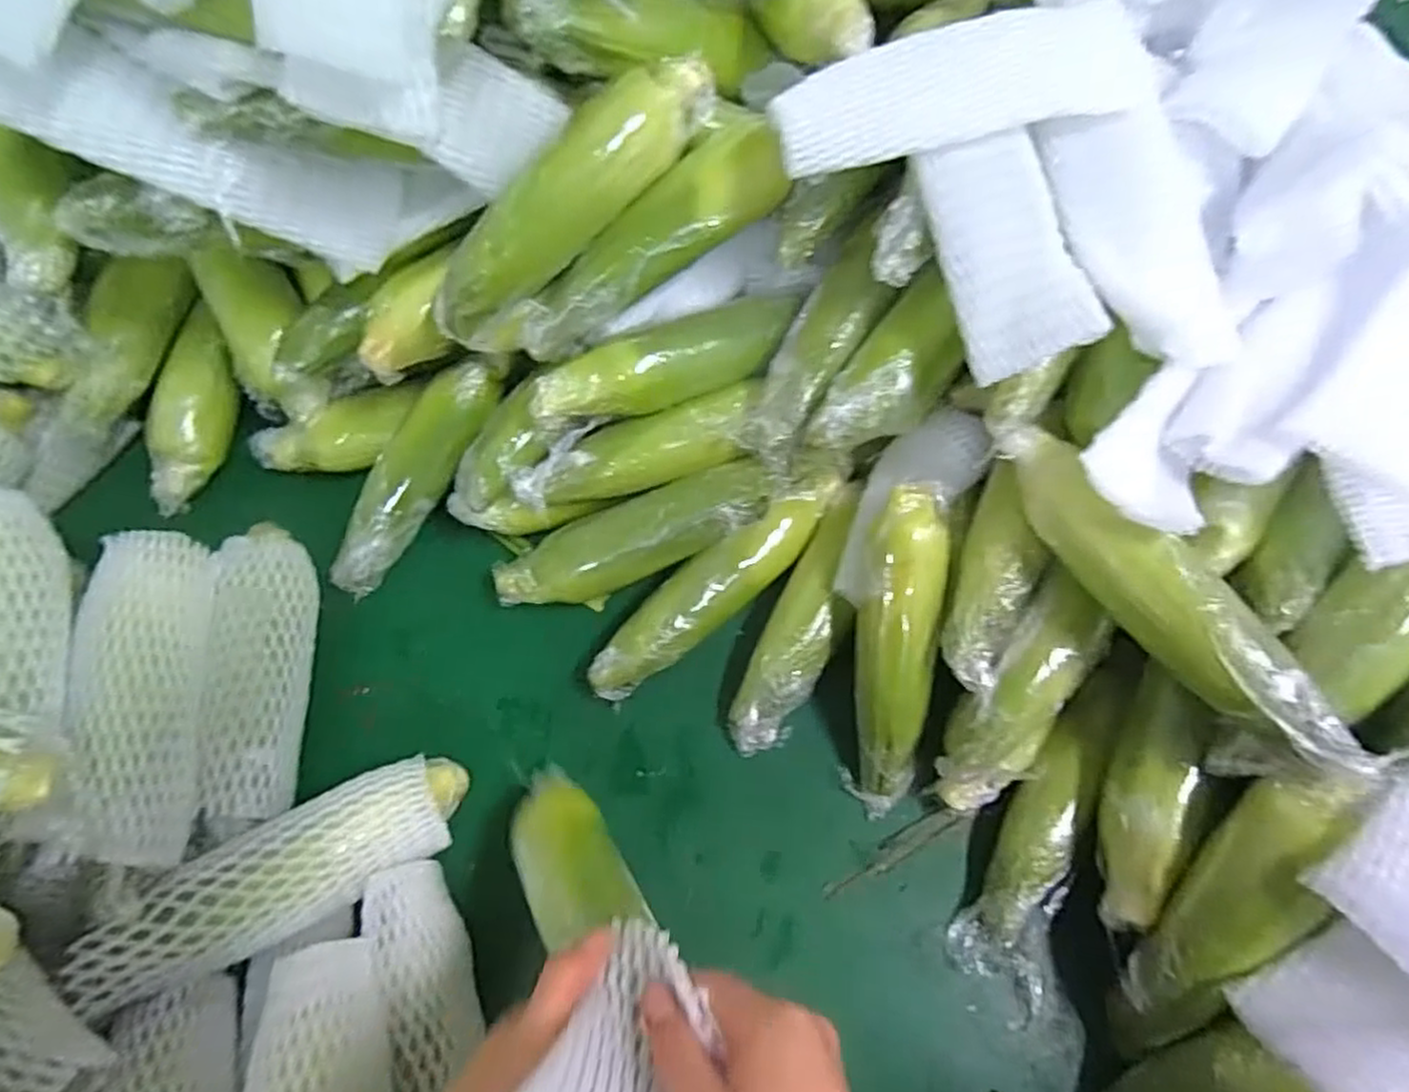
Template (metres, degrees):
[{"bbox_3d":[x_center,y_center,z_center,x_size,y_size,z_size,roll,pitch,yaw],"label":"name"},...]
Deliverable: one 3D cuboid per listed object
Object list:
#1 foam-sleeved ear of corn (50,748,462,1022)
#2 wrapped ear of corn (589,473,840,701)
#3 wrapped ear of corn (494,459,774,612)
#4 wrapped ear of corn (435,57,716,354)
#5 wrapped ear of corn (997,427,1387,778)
[{"bbox_3d":[-0.251,0.197,0.449,0.221,0.041,0.066,-24,67,-30],"label":"foam-sleeved ear of corn"},{"bbox_3d":[0.013,0.031,0.559,0.236,0.056,0.049,-37,71,-14],"label":"wrapped ear of corn"},{"bbox_3d":[-0.051,-0.005,0.558,0.212,0.055,0.057,-23,67,7],"label":"wrapped ear of corn"},{"bbox_3d":[-0.086,-0.224,0.467,0.232,0.058,0.055,-45,72,4],"label":"wrapped ear of corn"},{"bbox_3d":[0.260,0.023,0.417,0.043,0.042,0.239,-32,70,-12],"label":"wrapped ear of corn"}]

